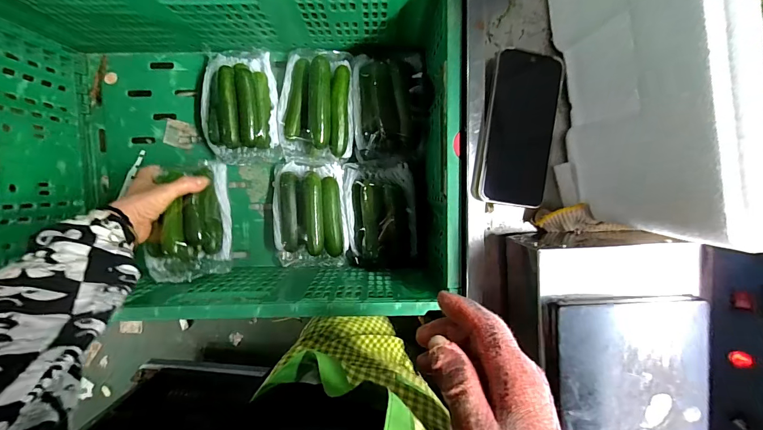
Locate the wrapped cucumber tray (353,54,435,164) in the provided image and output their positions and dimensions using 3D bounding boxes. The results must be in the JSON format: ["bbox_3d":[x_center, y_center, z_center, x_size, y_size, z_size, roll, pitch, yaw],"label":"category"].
[{"bbox_3d":[0.019,-0.172,0.571,0.123,0.042,0.168,-2,95,-2],"label":"wrapped cucumber tray"}]

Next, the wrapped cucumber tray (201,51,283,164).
[{"bbox_3d":[-0.228,-0.174,0.571,0.119,0.058,0.175,-3,95,-2],"label":"wrapped cucumber tray"}]

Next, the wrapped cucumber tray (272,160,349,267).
[{"bbox_3d":[-0.118,0.001,0.582,0.118,0.063,0.168,-1,95,-2],"label":"wrapped cucumber tray"}]

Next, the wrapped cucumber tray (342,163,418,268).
[{"bbox_3d":[-0.002,0.004,0.585,0.117,0.043,0.173,-3,95,-2],"label":"wrapped cucumber tray"}]

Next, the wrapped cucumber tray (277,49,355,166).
[{"bbox_3d":[-0.105,-0.173,0.565,0.119,0.061,0.179,1,95,-2],"label":"wrapped cucumber tray"}]

